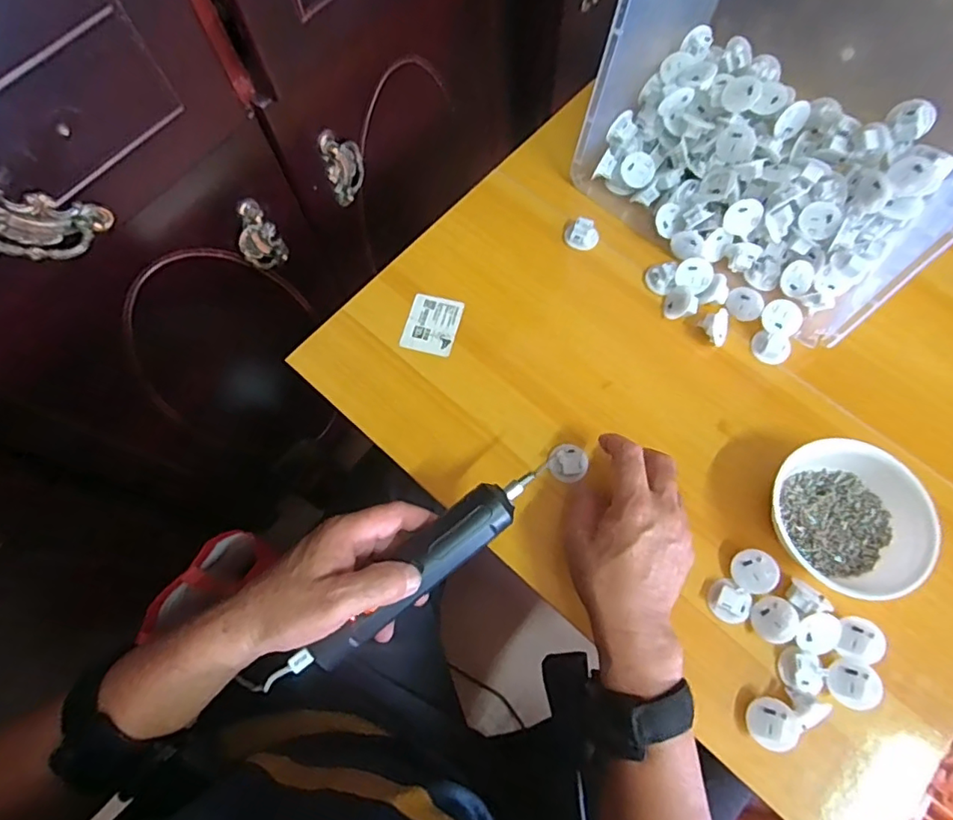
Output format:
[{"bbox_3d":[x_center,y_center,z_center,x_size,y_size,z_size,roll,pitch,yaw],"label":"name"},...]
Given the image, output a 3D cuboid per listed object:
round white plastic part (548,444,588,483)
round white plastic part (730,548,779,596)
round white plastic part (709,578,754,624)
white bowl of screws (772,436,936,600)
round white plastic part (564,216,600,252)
[{"bbox_3d":[0.080,0.047,0.481,0.032,0.016,0.033,0,70,1],"label":"round white plastic part"},{"bbox_3d":[0.222,0.129,0.441,0.033,0.009,0.033,16,94,28],"label":"round white plastic part"},{"bbox_3d":[0.203,0.155,0.444,0.033,0.017,0.030,0,70,1],"label":"round white plastic part"},{"bbox_3d":[0.294,0.082,0.440,0.114,0.049,0.120,-33,73,-10],"label":"white bowl of screws"},{"bbox_3d":[0.107,-0.178,0.558,0.035,0.015,0.029,14,71,6],"label":"round white plastic part"}]

